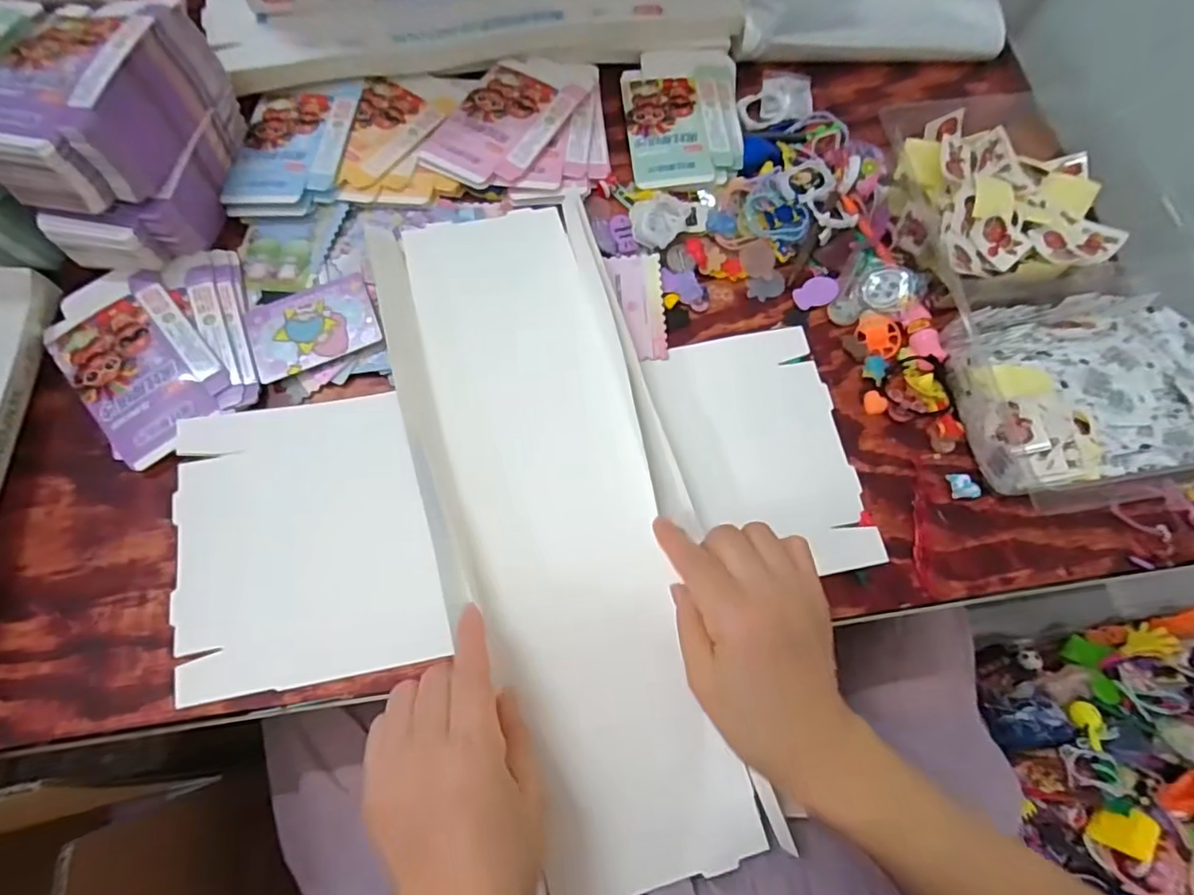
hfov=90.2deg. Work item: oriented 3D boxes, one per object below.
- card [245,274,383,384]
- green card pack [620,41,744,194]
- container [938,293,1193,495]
[{"bbox_3d":[-0.205,-0.088,0.432,0.089,0.005,0.063,-19,73,-5],"label":"card"},{"bbox_3d":[0.076,-0.287,0.511,0.100,0.010,0.151,-4,72,-4],"label":"green card pack"},{"bbox_3d":[0.357,-0.044,0.427,0.198,0.042,0.136,-11,73,-6],"label":"container"}]

